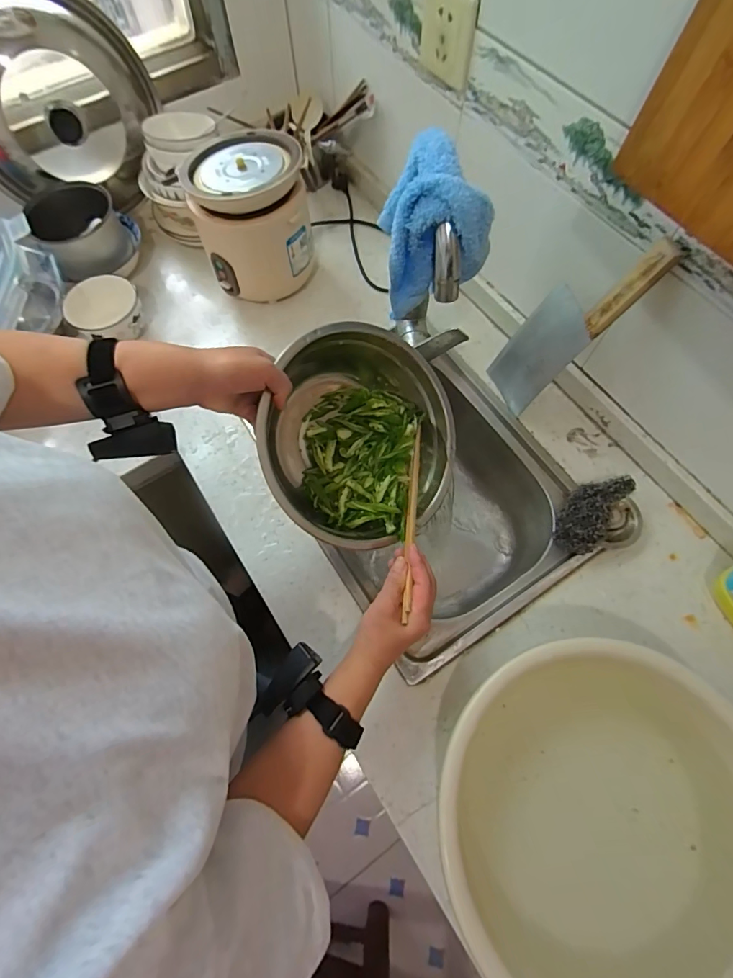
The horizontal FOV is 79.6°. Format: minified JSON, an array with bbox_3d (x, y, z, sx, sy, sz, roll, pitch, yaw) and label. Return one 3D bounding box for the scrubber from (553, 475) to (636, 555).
[{"bbox_3d":[0.295,0.028,0.585,0.058,0.049,0.111,35,73,13],"label":"scrubber"}]

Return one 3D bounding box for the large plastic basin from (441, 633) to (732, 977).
[{"bbox_3d":[0.237,0.318,0.434,0.312,0.115,0.305,0,69,0],"label":"large plastic basin"}]

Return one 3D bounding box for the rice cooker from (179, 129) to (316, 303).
[{"bbox_3d":[-0.175,-0.418,0.684,0.163,0.175,0.150,-13,69,-5],"label":"rice cooker"}]

